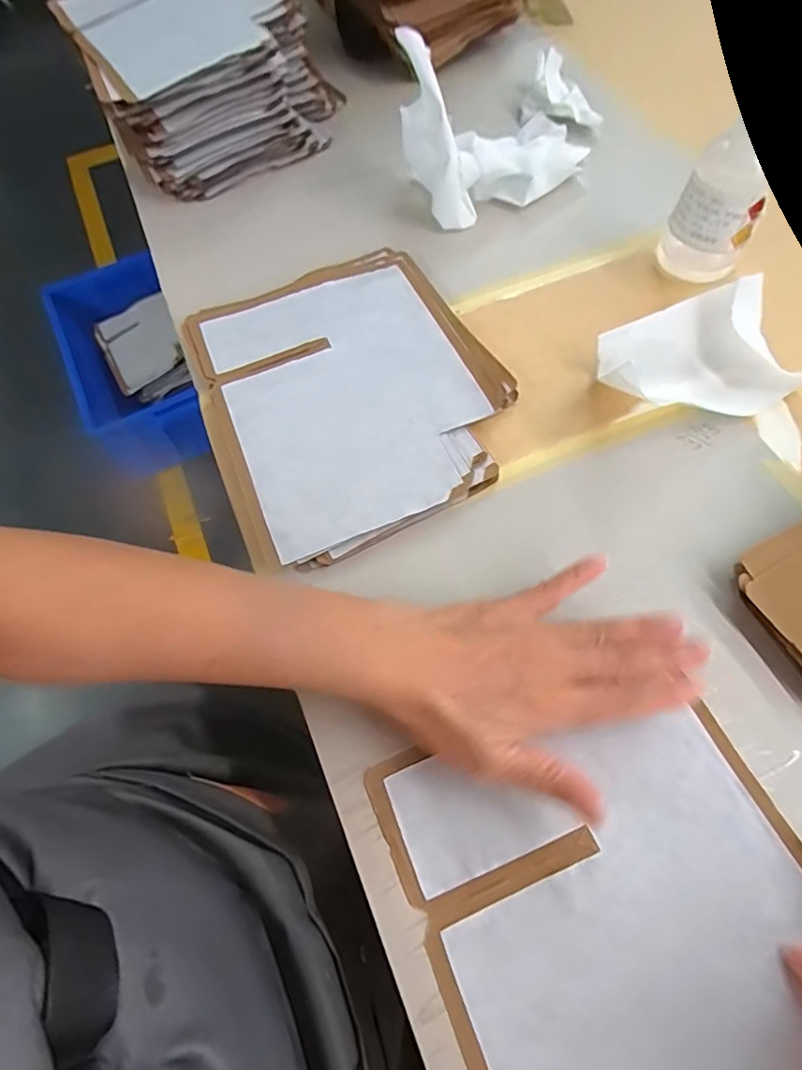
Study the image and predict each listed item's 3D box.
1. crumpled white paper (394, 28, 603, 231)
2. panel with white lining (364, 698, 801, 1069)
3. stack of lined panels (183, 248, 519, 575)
[{"bbox_3d":[0.106,-0.406,0.511,0.240,0.108,0.142,-37,68,-15],"label":"crumpled white paper"},{"bbox_3d":[0.117,0.200,0.263,0.192,0.009,0.238,-21,65,-9],"label":"panel with white lining"},{"bbox_3d":[-0.044,-0.115,0.425,0.220,0.019,0.256,-25,66,-10],"label":"stack of lined panels"}]

